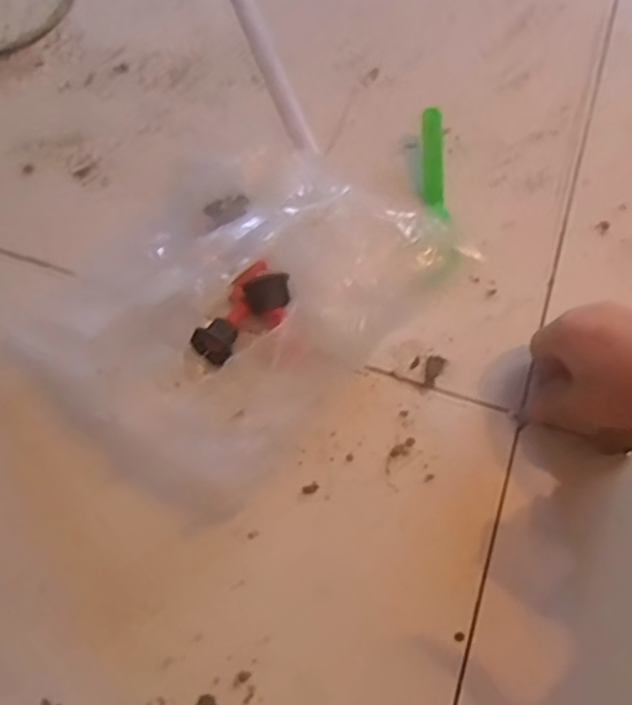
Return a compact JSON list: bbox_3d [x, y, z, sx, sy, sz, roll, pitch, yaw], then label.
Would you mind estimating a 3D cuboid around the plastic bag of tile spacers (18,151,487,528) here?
[{"bbox_3d":[-0.053,-0.044,0.457,0.194,0.030,0.266,40,77,10],"label":"plastic bag of tile spacers"}]

